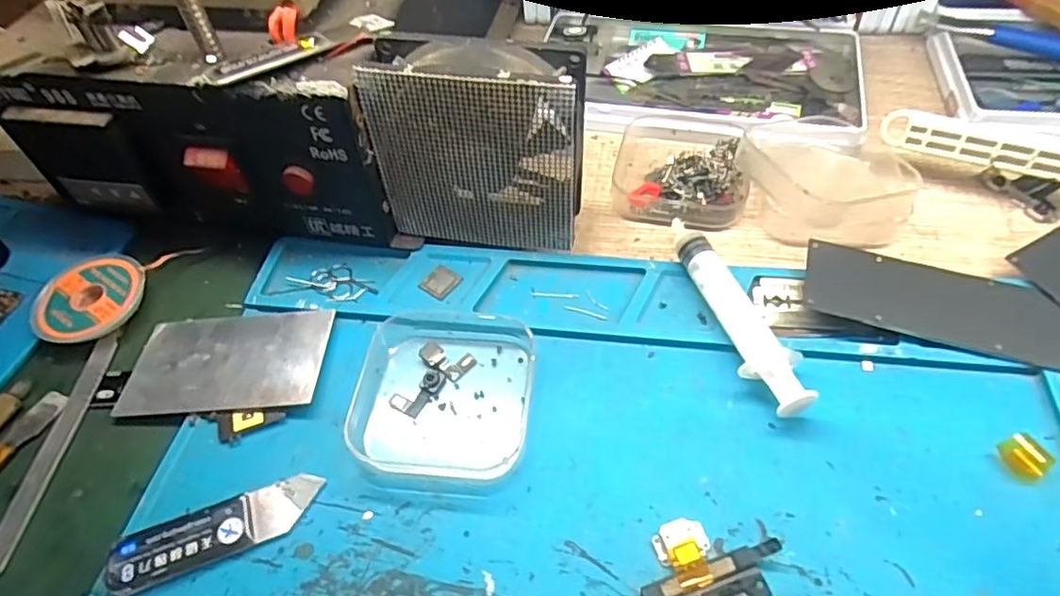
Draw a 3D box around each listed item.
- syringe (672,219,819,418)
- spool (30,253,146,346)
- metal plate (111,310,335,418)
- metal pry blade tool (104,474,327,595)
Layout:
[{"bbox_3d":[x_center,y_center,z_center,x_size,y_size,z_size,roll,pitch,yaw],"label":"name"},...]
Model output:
[{"bbox_3d":[0.079,0.006,0.238,0.020,0.016,0.089,-15,52,-6],"label":"syringe"},{"bbox_3d":[-0.186,0.001,0.264,0.037,0.013,0.043,26,59,23],"label":"spool"},{"bbox_3d":[-0.119,0.025,0.245,0.077,0.004,0.045,-5,50,5],"label":"metal plate"},{"bbox_3d":[-0.103,0.076,0.204,0.066,0.008,0.018,-21,53,-10],"label":"metal pry blade tool"}]

